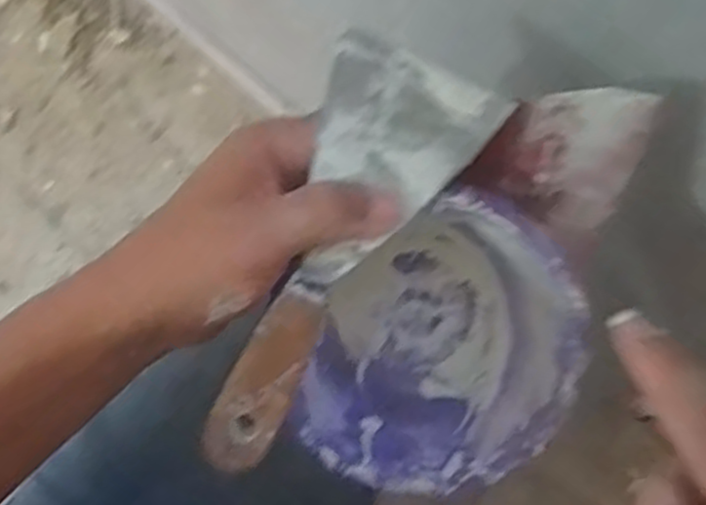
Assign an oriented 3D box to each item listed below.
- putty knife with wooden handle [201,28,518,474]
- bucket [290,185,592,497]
[{"bbox_3d":[-0.013,0.001,0.299,0.065,0.009,0.172,31,88,8],"label":"putty knife with wooden handle"},{"bbox_3d":[0.043,0.038,0.347,0.105,0.070,0.129,21,101,-3],"label":"bucket"}]

